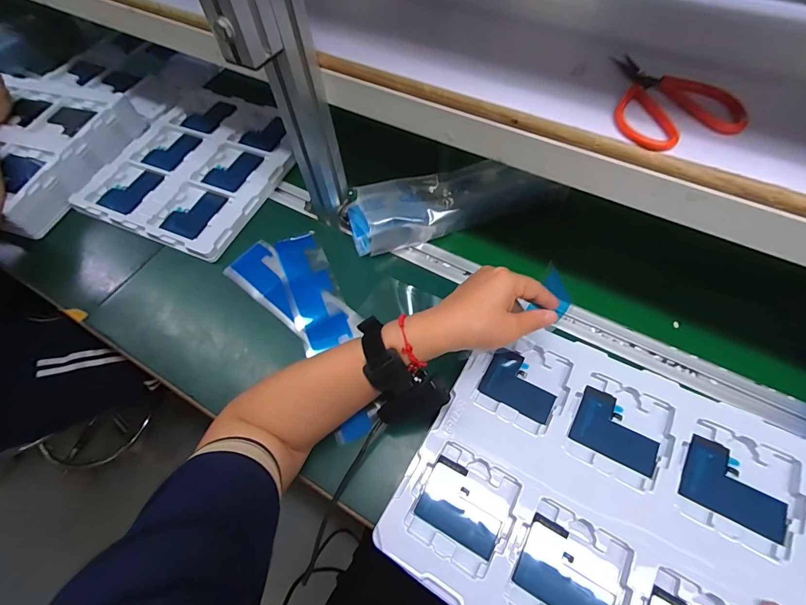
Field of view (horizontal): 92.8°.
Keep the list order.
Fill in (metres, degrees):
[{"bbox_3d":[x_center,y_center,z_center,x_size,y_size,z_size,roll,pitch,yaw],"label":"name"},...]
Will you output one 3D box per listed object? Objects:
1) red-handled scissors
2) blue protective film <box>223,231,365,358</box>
[{"bbox_3d":[0.219,-0.177,0.329,0.093,0.011,0.115,-14,60,-6],"label":"red-handled scissors"},{"bbox_3d":[-0.145,-0.017,0.513,0.116,0.008,0.202,-32,65,-14],"label":"blue protective film"}]

